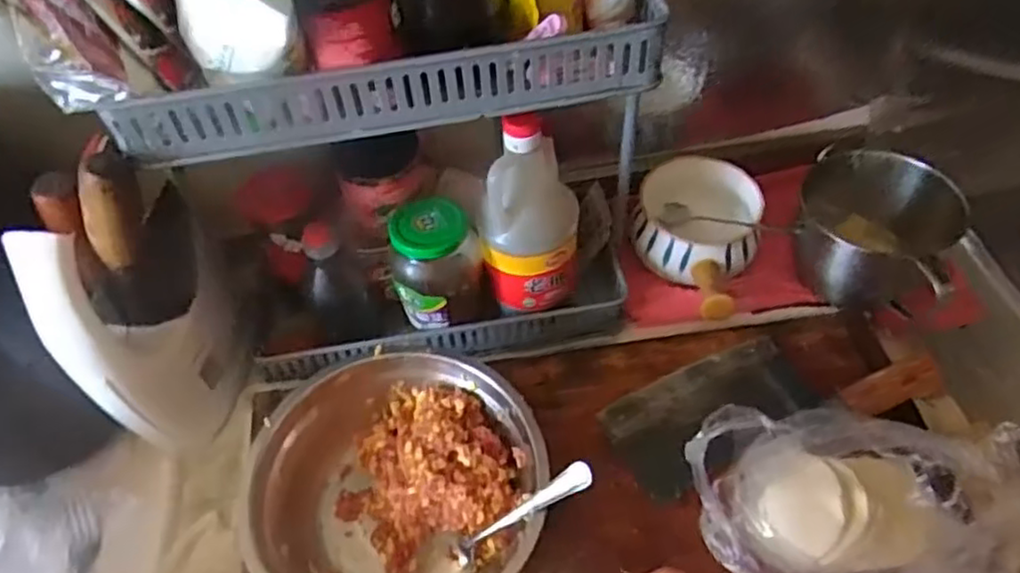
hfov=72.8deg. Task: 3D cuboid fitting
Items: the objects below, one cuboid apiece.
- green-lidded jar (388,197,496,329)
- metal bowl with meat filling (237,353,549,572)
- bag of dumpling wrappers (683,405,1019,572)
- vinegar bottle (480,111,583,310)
[{"bbox_3d":[-0.063,-0.020,0.602,0.078,0.097,0.068,-19,53,-11],"label":"green-lidded jar"},{"bbox_3d":[-0.079,0.150,0.501,0.201,0.067,0.194,15,54,15],"label":"metal bowl with meat filling"},{"bbox_3d":[0.241,0.146,0.468,0.228,0.058,0.135,-4,51,1],"label":"bag of dumpling wrappers"},{"bbox_3d":[0.019,-0.057,0.584,0.079,0.195,0.072,1,51,5],"label":"vinegar bottle"}]

